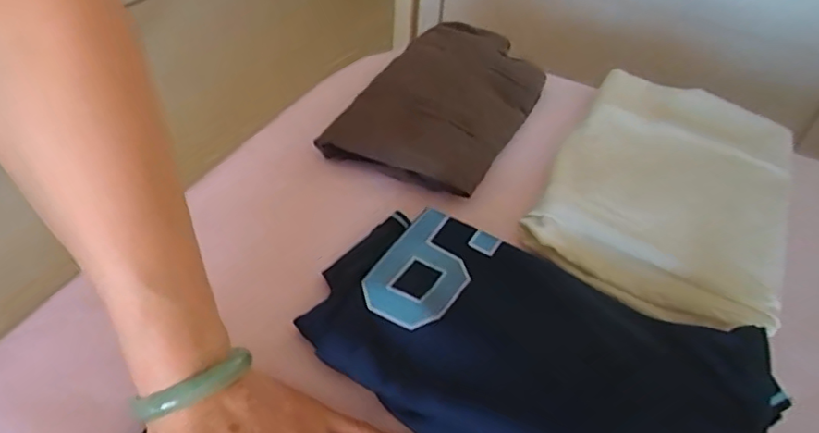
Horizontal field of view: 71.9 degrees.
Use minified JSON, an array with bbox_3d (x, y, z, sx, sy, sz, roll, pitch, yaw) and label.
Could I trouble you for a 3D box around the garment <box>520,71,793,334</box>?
[{"bbox_3d":[0.239,-0.041,0.513,0.191,0.030,0.329,23,44,17],"label":"garment"}]

